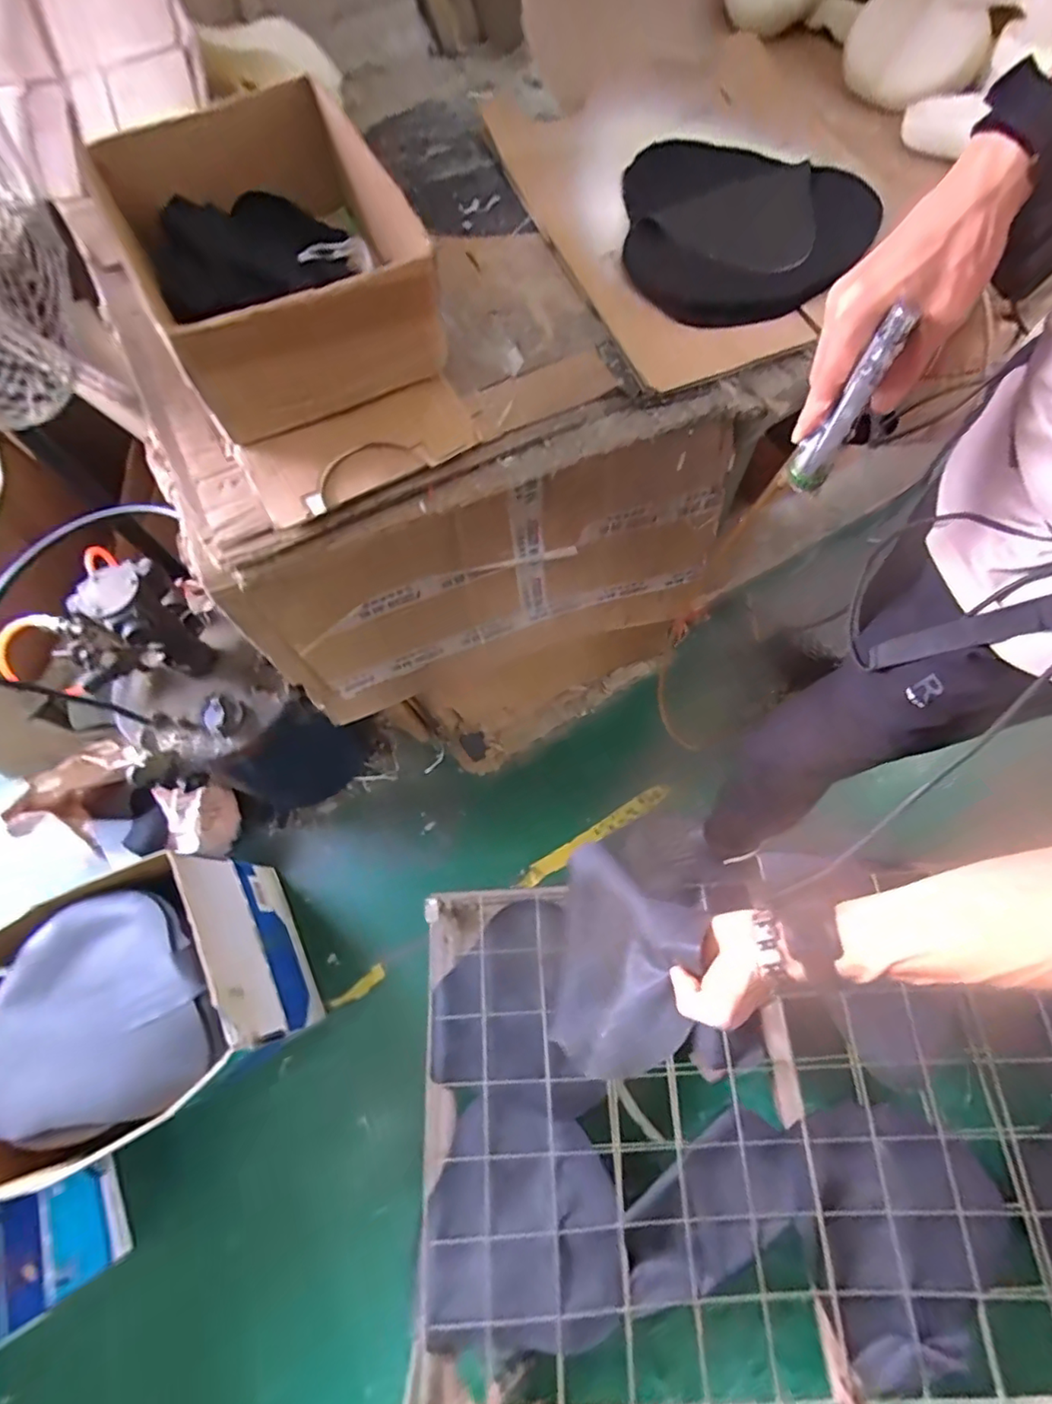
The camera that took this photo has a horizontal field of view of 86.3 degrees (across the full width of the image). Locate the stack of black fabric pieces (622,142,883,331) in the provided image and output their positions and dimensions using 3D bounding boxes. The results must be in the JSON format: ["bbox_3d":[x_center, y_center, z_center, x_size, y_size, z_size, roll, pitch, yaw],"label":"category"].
[{"bbox_3d":[0.300,-0.660,0.777,0.317,0.062,0.324,1,67,4],"label":"stack of black fabric pieces"}]

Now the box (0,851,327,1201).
[{"bbox_3d":[-0.686,0.537,0.989,0.470,0.310,0.386,-27,68,-8],"label":"box"}]

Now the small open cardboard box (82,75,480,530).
[{"bbox_3d":[-0.266,-0.478,0.644,0.270,0.187,0.486,-26,68,-8],"label":"small open cardboard box"}]

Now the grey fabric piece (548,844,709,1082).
[{"bbox_3d":[0.097,0.255,0.577,0.118,0.195,0.208,7,68,6],"label":"grey fabric piece"}]

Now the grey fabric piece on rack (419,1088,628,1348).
[{"bbox_3d":[-0.008,0.813,0.883,0.296,0.058,0.315,-1,67,3],"label":"grey fabric piece on rack"}]

